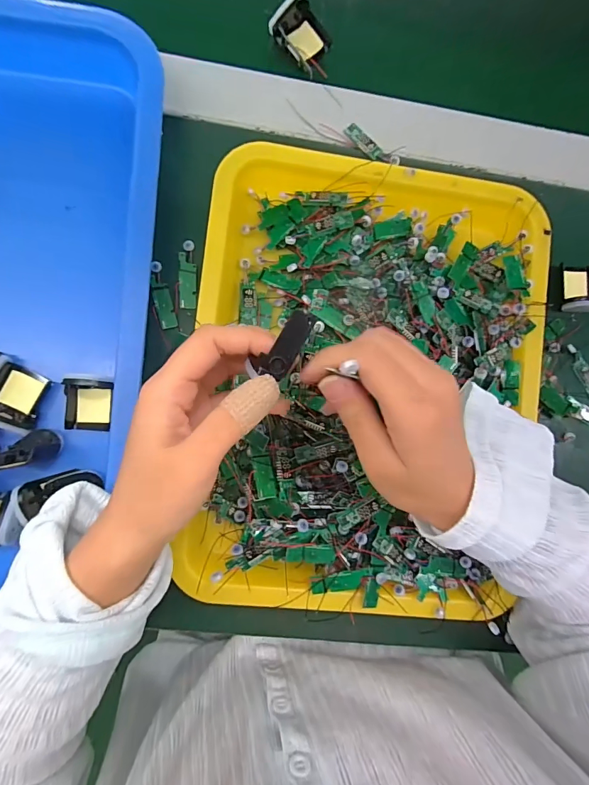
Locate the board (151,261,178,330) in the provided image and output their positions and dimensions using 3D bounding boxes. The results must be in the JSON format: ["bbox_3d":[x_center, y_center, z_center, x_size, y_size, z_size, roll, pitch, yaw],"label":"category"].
[{"bbox_3d":[-0.103,-0.075,0.303,0.014,0.004,0.051,-15,89,-6],"label":"board"}]

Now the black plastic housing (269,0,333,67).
[{"bbox_3d":[0.007,-0.301,0.326,0.043,0.023,0.043,-44,92,-6],"label":"black plastic housing"}]

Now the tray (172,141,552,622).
[{"bbox_3d":[0.058,-0.012,0.292,0.259,0.044,0.339,6,87,-6],"label":"tray"}]

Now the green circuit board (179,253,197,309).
[{"bbox_3d":[-0.083,-0.087,0.306,0.013,0.004,0.042,0,88,-6],"label":"green circuit board"}]

